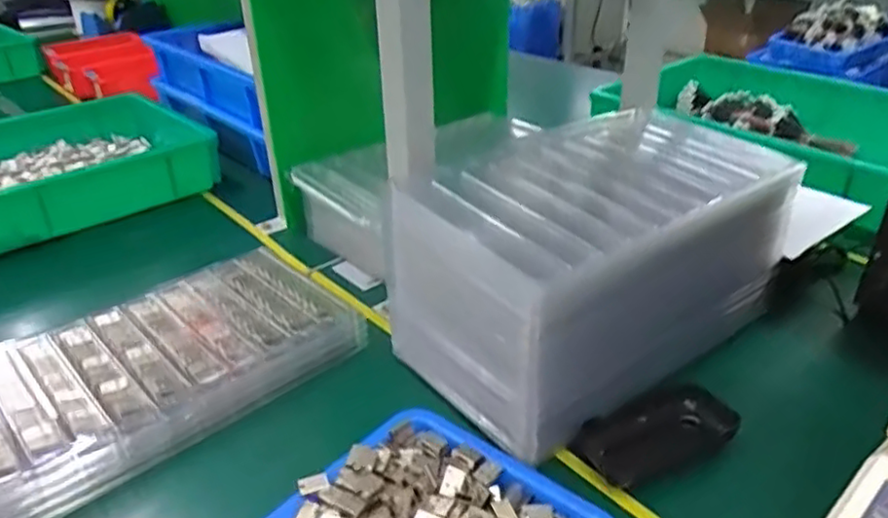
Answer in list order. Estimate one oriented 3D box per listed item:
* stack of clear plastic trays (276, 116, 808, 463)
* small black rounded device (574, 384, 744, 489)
[{"bbox_3d":[0.110,-0.006,0.540,0.281,0.127,0.205,-25,37,-34],"label":"stack of clear plastic trays"},{"bbox_3d":[0.147,0.122,0.466,0.102,0.029,0.059,-17,34,-25],"label":"small black rounded device"}]

